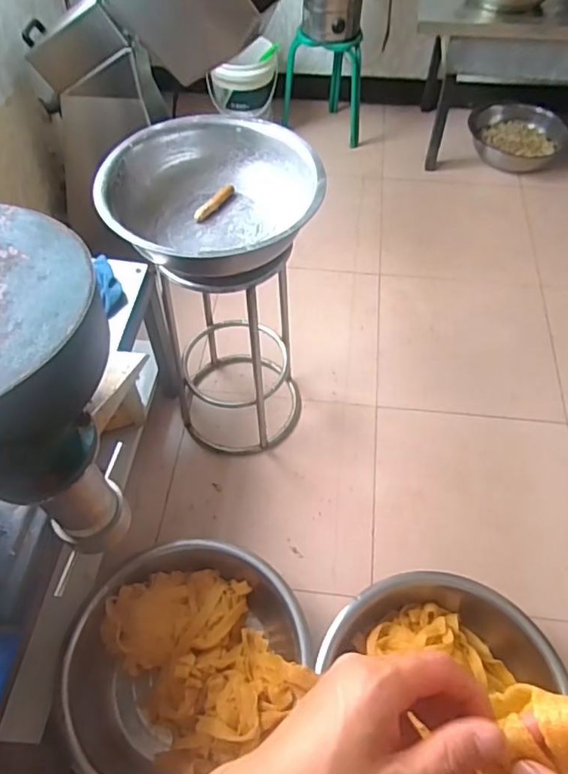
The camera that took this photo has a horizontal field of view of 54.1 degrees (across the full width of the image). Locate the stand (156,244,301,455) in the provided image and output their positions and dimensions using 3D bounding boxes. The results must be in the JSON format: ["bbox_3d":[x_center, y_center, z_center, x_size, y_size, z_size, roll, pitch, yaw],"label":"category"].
[{"bbox_3d":[-0.120,-0.140,1.492,0.360,0.650,0.342,0,56,1],"label":"stand"}]

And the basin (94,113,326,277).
[{"bbox_3d":[-0.138,-0.370,1.125,0.422,0.151,0.403,0,56,0],"label":"basin"}]

